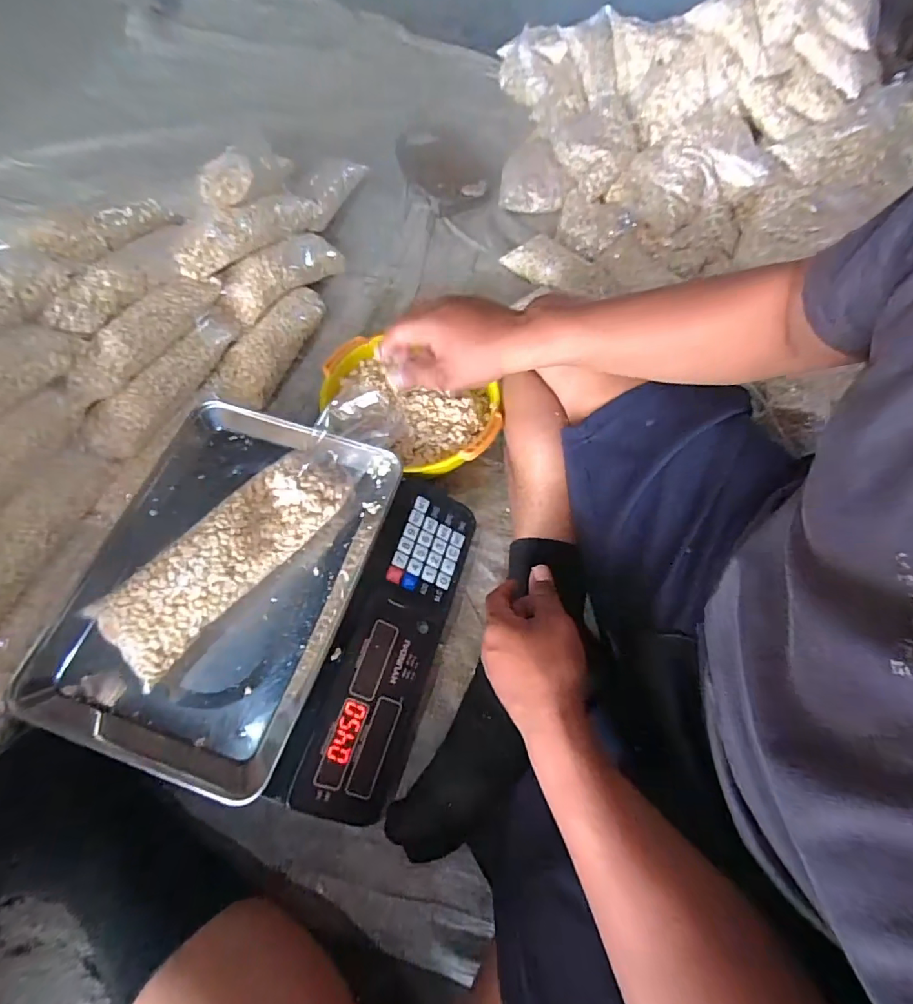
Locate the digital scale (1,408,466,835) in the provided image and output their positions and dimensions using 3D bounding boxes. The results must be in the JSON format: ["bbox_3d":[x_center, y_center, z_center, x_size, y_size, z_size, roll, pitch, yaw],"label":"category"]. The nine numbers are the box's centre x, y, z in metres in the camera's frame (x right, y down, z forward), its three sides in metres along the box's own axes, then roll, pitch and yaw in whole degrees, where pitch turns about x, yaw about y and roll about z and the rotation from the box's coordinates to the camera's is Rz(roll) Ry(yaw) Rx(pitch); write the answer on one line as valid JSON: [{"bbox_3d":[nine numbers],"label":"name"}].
[{"bbox_3d":[-0.174,0.085,0.473,0.328,0.135,0.326,12,63,6],"label":"digital scale"}]

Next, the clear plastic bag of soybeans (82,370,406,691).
[{"bbox_3d":[-0.174,0.012,0.456,0.075,0.076,0.315,36,67,14],"label":"clear plastic bag of soybeans"}]

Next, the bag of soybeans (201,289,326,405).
[{"bbox_3d":[-0.261,-0.223,0.698,0.072,0.047,0.228,19,64,7],"label":"bag of soybeans"}]

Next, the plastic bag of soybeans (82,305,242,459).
[{"bbox_3d":[-0.350,-0.157,0.611,0.049,0.044,0.255,21,64,8],"label":"plastic bag of soybeans"}]

